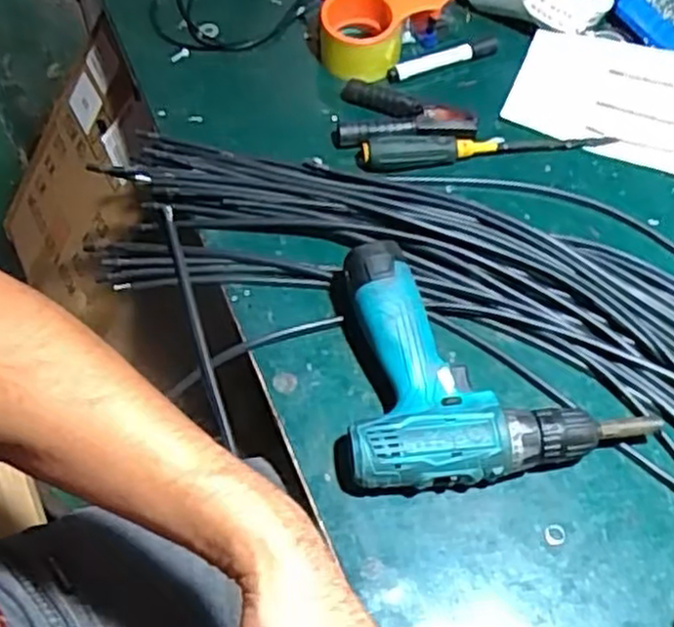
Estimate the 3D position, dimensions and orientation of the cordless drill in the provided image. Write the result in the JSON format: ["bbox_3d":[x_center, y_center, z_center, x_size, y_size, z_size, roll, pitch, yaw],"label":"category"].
[{"bbox_3d":[0.121,0.038,0.609,0.233,0.058,0.191,-3,58,-4],"label":"cordless drill"}]

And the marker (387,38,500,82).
[{"bbox_3d":[0.119,-0.279,0.839,0.134,0.017,0.021,-22,61,-15],"label":"marker"}]

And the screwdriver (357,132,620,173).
[{"bbox_3d":[0.153,-0.163,0.757,0.259,0.031,0.033,-7,58,-6],"label":"screwdriver"}]

